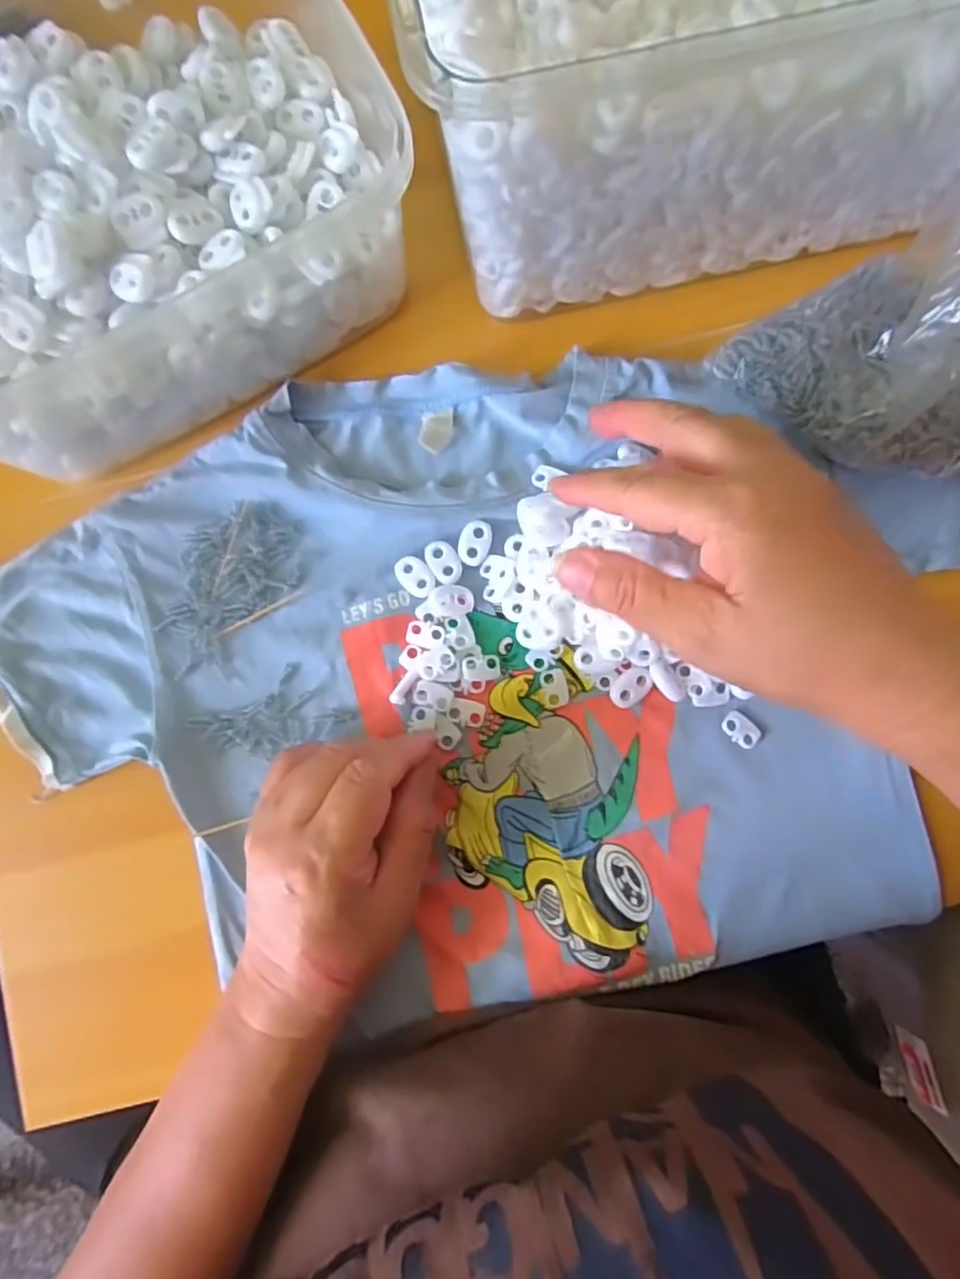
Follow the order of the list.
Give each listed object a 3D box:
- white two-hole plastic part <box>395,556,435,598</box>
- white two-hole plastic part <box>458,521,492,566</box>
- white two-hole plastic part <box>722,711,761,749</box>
[{"bbox_3d":[-0.032,-0.031,0.308,0.022,0.004,0.015,39,87,4],"label":"white two-hole plastic part"},{"bbox_3d":[-0.003,-0.047,0.308,0.015,0.004,0.022,21,86,3],"label":"white two-hole plastic part"},{"bbox_3d":[0.124,0.043,0.297,0.019,0.004,0.012,43,88,5],"label":"white two-hole plastic part"}]

